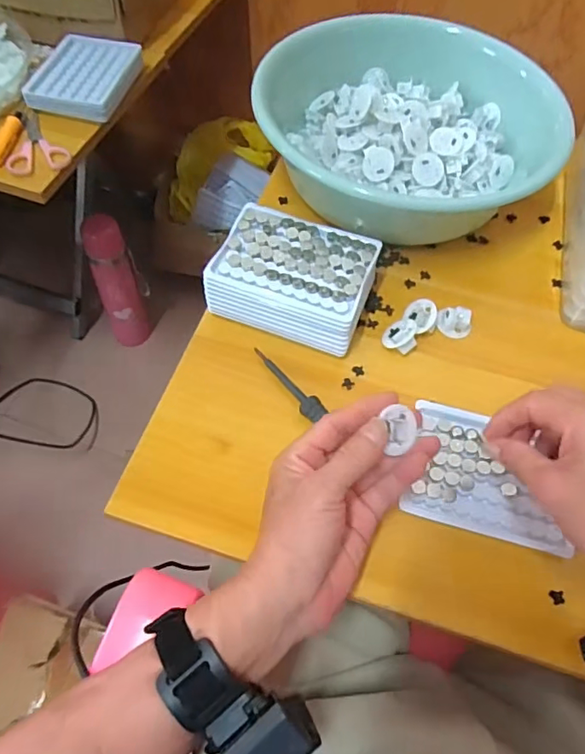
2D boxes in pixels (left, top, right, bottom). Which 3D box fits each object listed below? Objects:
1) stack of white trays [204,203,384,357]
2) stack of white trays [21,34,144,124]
[{"bbox_3d":[0.001,-0.085,0.471,0.132,0.053,0.108,19,61,11],"label":"stack of white trays"},{"bbox_3d":[-0.245,-0.353,0.624,0.104,0.025,0.129,14,60,7],"label":"stack of white trays"}]

